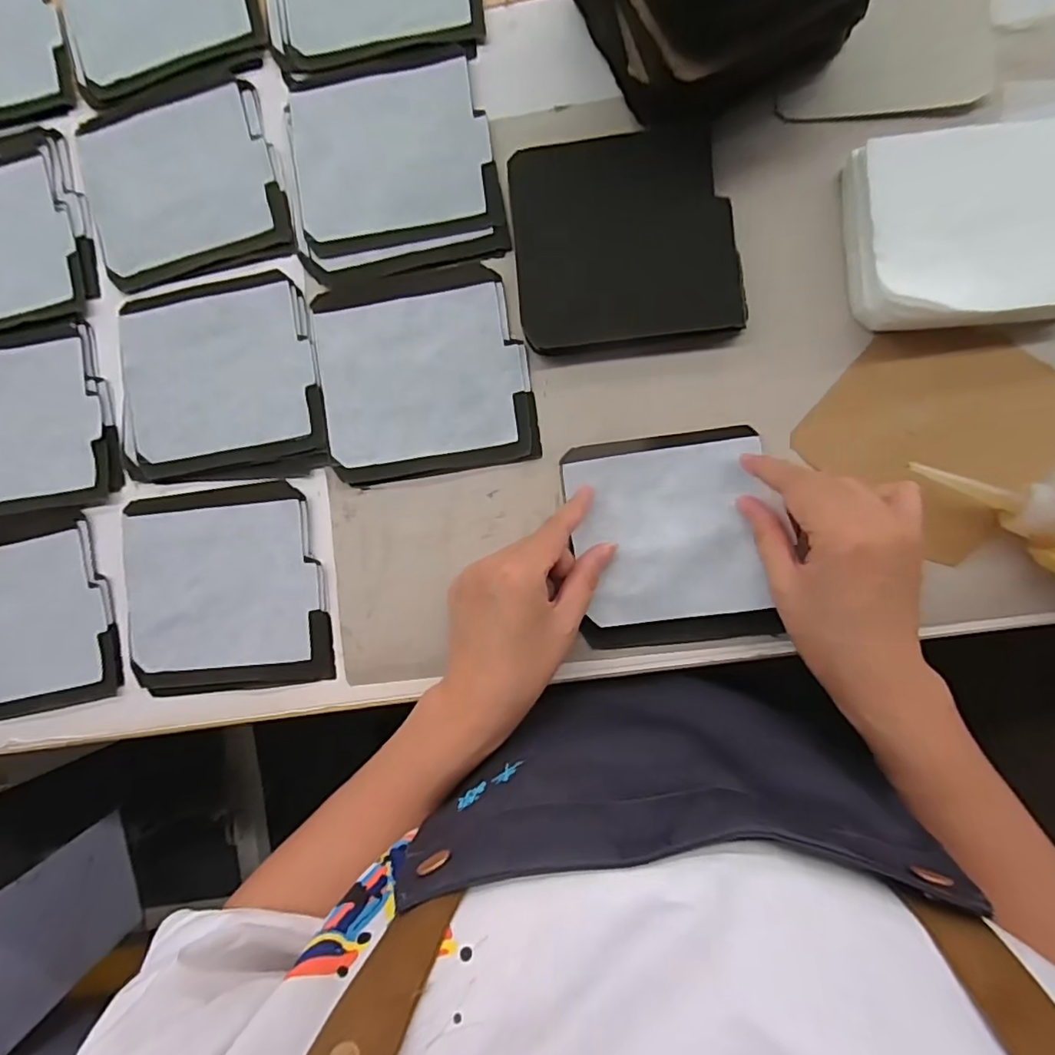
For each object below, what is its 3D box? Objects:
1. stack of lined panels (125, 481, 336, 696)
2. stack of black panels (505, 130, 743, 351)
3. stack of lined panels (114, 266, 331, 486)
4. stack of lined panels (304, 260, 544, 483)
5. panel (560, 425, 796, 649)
[{"bbox_3d":[-0.206,0.042,0.386,0.136,0.008,0.135,-8,88,5],"label":"stack of lined panels"},{"bbox_3d":[0.060,-0.181,0.357,0.134,0.015,0.130,-5,89,5],"label":"stack of black panels"},{"bbox_3d":[-0.212,-0.101,0.392,0.142,0.006,0.136,-6,89,5],"label":"stack of lined panels"},{"bbox_3d":[-0.070,-0.105,0.382,0.137,0.009,0.139,-9,88,5],"label":"stack of lined panels"},{"bbox_3d":[0.091,0.008,0.358,0.119,0.025,0.133,-8,88,5],"label":"panel"}]

